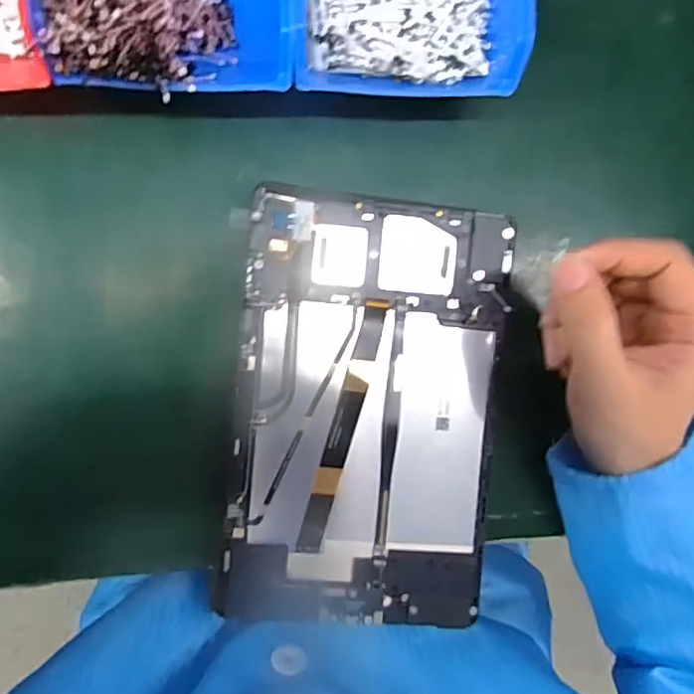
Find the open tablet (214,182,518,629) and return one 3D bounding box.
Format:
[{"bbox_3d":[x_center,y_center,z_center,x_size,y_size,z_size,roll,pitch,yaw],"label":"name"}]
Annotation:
[{"bbox_3d":[0.012,0.038,0.338,0.150,0.010,0.239,6,91,-7],"label":"open tablet"}]

